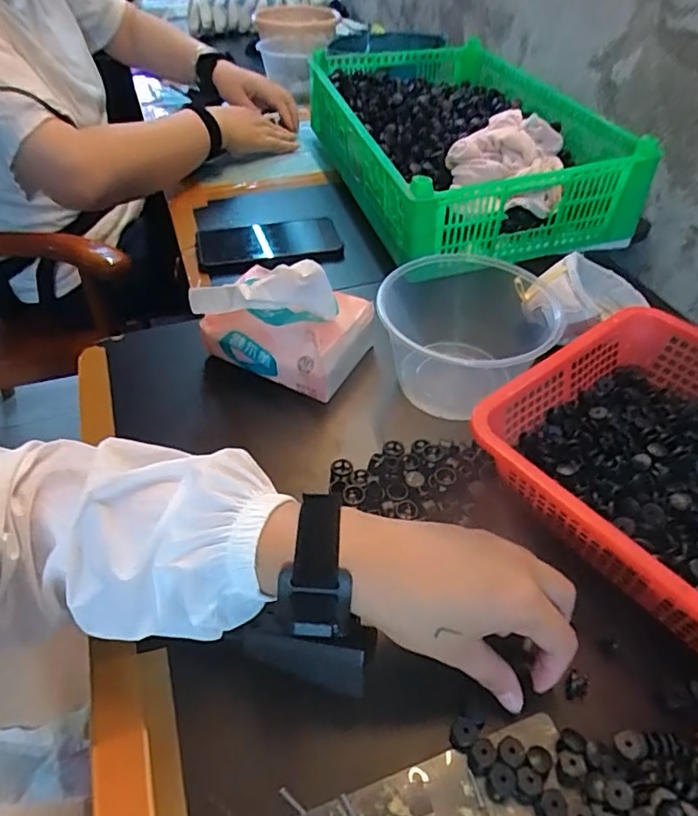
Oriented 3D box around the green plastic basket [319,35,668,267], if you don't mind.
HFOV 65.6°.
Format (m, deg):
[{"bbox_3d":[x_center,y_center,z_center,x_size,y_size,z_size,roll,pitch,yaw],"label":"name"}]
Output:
[{"bbox_3d":[0.134,-0.364,0.733,0.284,0.108,0.461,-11,48,-12],"label":"green plastic basket"}]

